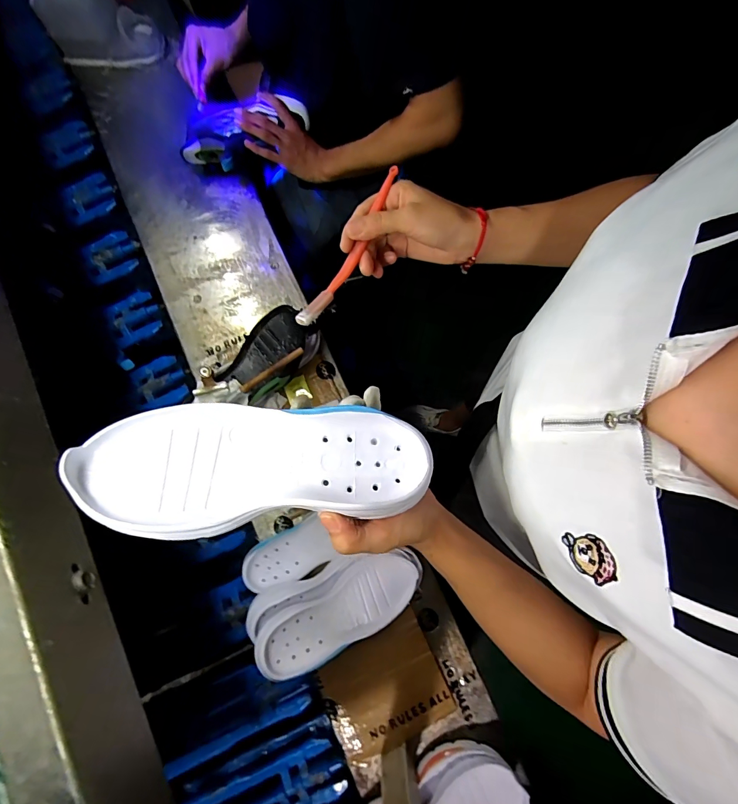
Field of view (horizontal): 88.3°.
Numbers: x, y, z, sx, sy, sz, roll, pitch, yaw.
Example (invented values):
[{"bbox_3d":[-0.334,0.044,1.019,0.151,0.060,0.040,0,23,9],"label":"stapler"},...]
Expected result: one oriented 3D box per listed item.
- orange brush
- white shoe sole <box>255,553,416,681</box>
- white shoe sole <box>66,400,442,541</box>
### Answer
[{"bbox_3d":[-0.015,-0.137,0.341,0.017,0.018,0.168,27,80,6],"label":"orange brush"},{"bbox_3d":[-0.035,0.298,0.549,0.254,0.037,0.083,-16,77,-34],"label":"white shoe sole"},{"bbox_3d":[-0.074,0.043,0.268,0.227,0.033,0.086,-1,79,-9],"label":"white shoe sole"}]

